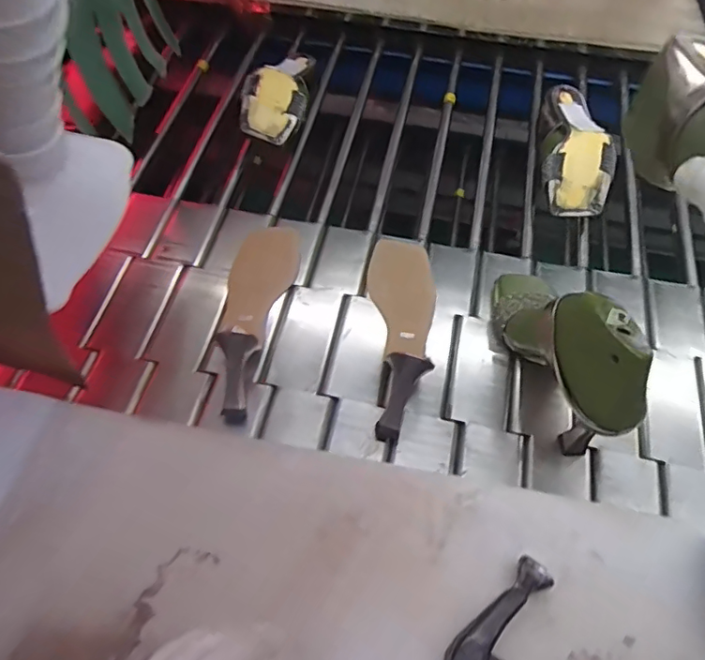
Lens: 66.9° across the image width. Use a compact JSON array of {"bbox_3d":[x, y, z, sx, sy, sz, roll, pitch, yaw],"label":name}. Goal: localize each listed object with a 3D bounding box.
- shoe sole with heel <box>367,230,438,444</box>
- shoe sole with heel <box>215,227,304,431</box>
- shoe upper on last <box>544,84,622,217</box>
[{"bbox_3d":[0.055,-0.013,0.562,0.072,0.059,0.248,2,59,0],"label":"shoe sole with heel"},{"bbox_3d":[-0.111,-0.031,0.572,0.076,0.058,0.253,7,59,3],"label":"shoe sole with heel"},{"bbox_3d":[0.287,-0.234,0.694,0.086,0.072,0.215,11,59,6],"label":"shoe upper on last"}]

